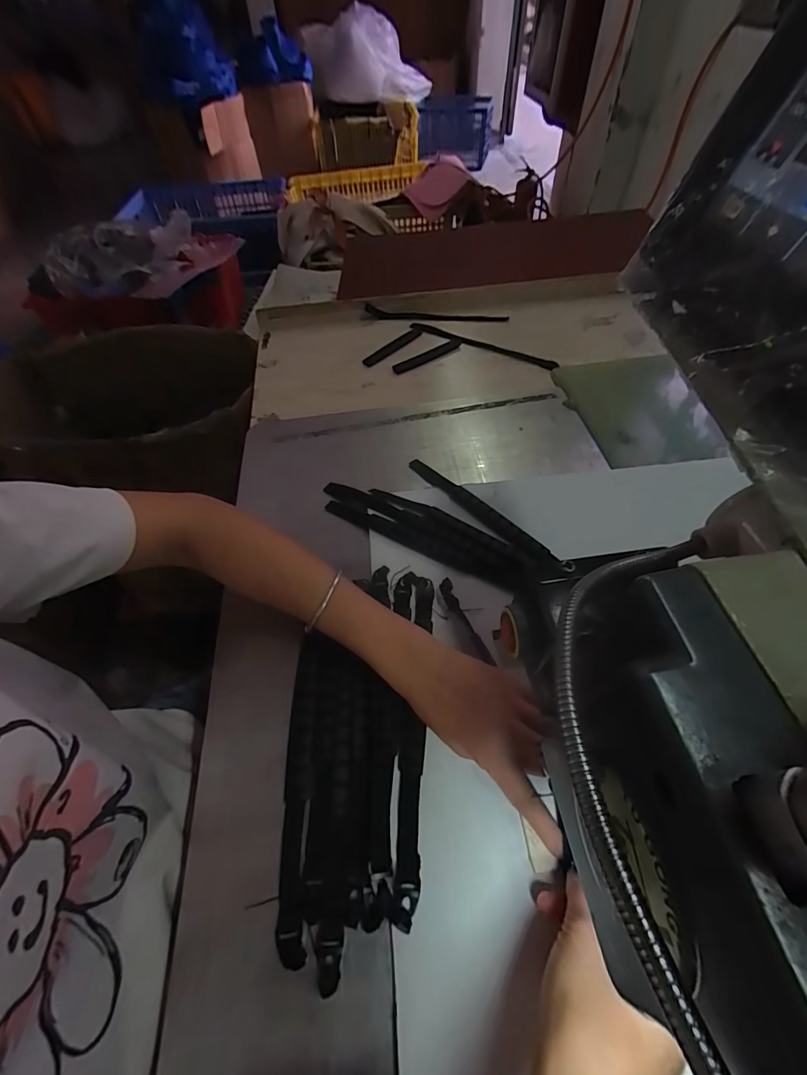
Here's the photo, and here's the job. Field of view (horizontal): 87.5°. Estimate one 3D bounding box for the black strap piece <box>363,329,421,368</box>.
[{"bbox_3d":[-0.017,-0.294,0.651,0.020,0.009,0.123,35,62,25],"label":"black strap piece"}]

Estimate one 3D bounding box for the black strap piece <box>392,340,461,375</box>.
[{"bbox_3d":[0.038,-0.275,0.635,0.123,0.004,0.018,-30,58,-19],"label":"black strap piece"}]

